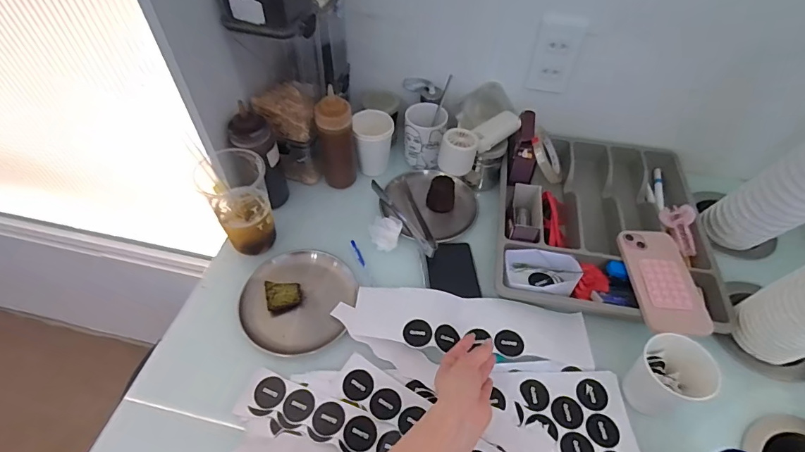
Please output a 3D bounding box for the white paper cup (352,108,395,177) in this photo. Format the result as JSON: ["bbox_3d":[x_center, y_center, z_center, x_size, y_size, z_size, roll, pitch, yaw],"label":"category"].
[{"bbox_3d":[-0.051,-0.150,0.759,0.067,0.104,0.064,0,52,0],"label":"white paper cup"}]

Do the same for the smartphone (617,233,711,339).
[{"bbox_3d":[0.365,0.070,0.587,0.085,0.019,0.167,3,50,2],"label":"smartphone"}]

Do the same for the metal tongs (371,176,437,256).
[{"bbox_3d":[0.017,-0.022,0.703,0.059,0.034,0.176,-27,57,-19],"label":"metal tongs"}]

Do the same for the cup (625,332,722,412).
[{"bbox_3d":[0.321,0.179,0.511,0.068,0.083,0.077,-4,53,-4],"label":"cup"}]

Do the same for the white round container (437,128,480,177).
[{"bbox_3d":[0.089,-0.118,0.662,0.055,0.059,0.050,0,50,0],"label":"white round container"}]

